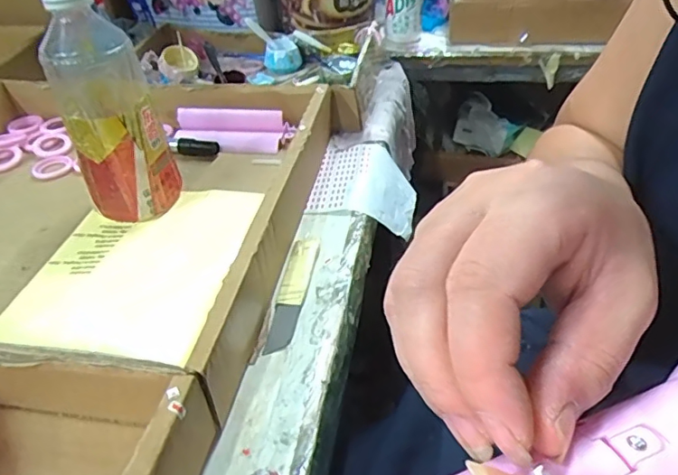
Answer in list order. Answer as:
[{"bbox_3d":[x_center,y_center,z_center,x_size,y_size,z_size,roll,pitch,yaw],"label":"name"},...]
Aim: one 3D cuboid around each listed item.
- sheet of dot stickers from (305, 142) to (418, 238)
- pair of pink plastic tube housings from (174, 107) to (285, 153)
[{"bbox_3d":[0.026,-0.052,0.496,0.095,0.017,0.107,13,45,-2],"label":"sheet of dot stickers"},{"bbox_3d":[-0.112,-0.110,0.540,0.110,0.033,0.033,1,41,5],"label":"pair of pink plastic tube housings"}]

